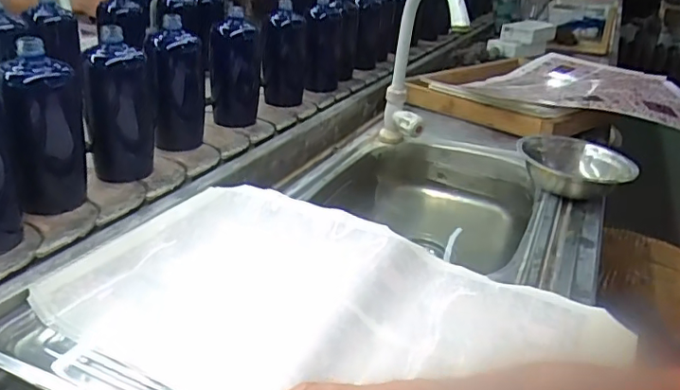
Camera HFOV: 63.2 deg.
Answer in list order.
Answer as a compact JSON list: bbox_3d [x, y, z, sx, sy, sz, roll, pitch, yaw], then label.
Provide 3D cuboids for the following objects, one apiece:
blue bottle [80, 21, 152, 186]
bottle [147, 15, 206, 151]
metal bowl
[{"bbox_3d":[-0.285,-0.112,0.713,0.071,0.169,0.068,3,27,-6],"label":"blue bottle"},{"bbox_3d":[-0.241,-0.159,0.818,0.067,0.171,0.065,5,27,-3],"label":"bottle"},{"bbox_3d":[0.340,-0.037,0.805,0.158,0.051,0.146,10,27,7],"label":"metal bowl"}]

